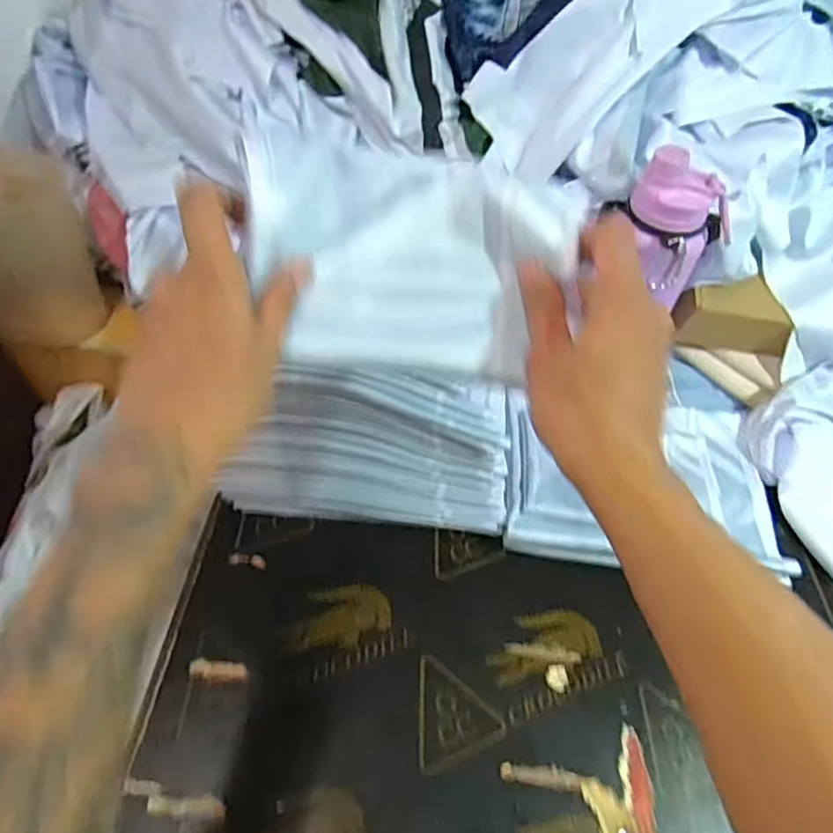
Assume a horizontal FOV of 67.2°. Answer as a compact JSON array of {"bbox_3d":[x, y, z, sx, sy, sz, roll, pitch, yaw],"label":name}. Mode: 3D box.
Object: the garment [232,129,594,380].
[{"bbox_3d":[-0.001,-0.086,0.344,0.171,0.039,0.119,5,92,-5],"label":"garment"}]

